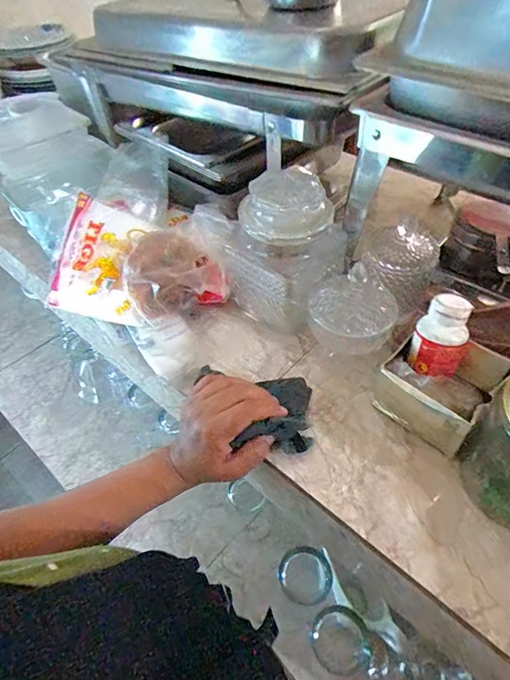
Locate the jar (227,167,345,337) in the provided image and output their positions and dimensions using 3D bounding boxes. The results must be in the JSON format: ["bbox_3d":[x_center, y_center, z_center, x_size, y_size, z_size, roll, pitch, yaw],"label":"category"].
[{"bbox_3d":[0.035,-0.099,0.484,0.111,0.158,0.096,29,56,25],"label":"jar"}]

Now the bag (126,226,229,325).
[{"bbox_3d":[-0.107,-0.086,0.527,0.105,0.053,0.103,-24,52,-17],"label":"bag"}]

